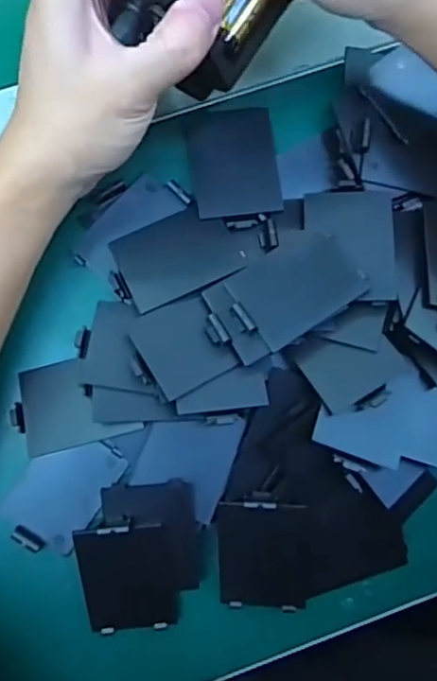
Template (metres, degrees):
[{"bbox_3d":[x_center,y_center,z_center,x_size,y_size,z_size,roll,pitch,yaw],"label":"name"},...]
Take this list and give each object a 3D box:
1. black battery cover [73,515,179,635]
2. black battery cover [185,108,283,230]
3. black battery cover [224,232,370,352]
[{"bbox_3d":[-0.047,0.121,0.294,0.046,0.009,0.064,-7,106,2],"label":"black battery cover"},{"bbox_3d":[0.009,-0.094,0.315,0.046,0.004,0.068,-8,77,-1],"label":"black battery cover"},{"bbox_3d":[0.038,-0.028,0.292,0.064,0.004,0.044,-34,73,-6],"label":"black battery cover"}]

